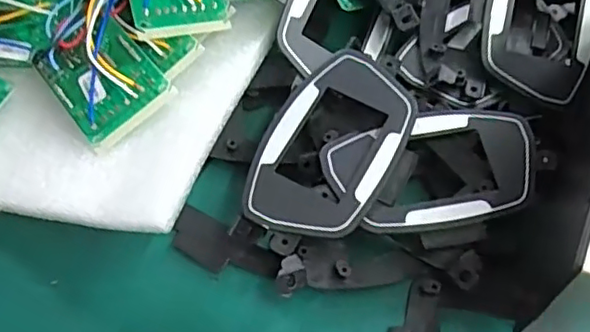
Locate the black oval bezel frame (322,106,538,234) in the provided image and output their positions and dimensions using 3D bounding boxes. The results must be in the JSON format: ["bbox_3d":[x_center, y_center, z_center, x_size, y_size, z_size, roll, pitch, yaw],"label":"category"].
[{"bbox_3d":[0.067,0.000,0.301,0.102,0.004,0.059,-11,61,-5],"label":"black oval bezel frame"}]

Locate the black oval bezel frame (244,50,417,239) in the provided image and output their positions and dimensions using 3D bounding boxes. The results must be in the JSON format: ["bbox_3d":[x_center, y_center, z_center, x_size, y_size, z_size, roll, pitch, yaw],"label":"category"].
[{"bbox_3d":[0.018,-0.010,0.307,0.062,0.014,0.101,25,64,14],"label":"black oval bezel frame"}]

